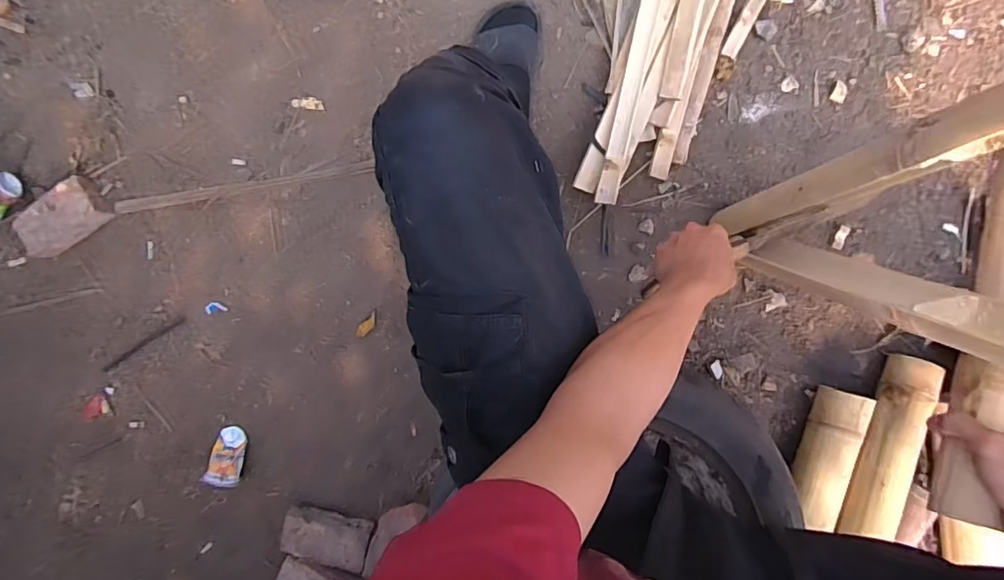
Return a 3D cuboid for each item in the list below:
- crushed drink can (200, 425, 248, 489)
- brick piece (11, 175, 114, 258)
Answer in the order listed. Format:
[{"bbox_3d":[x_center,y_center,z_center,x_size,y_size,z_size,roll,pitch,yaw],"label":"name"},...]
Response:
[{"bbox_3d":[-0.493,0.299,0.920,0.062,0.056,0.099,14,96,4],"label":"crushed drink can"},{"bbox_3d":[-0.790,-0.126,0.910,0.188,0.044,0.098,-22,92,7],"label":"brick piece"}]

